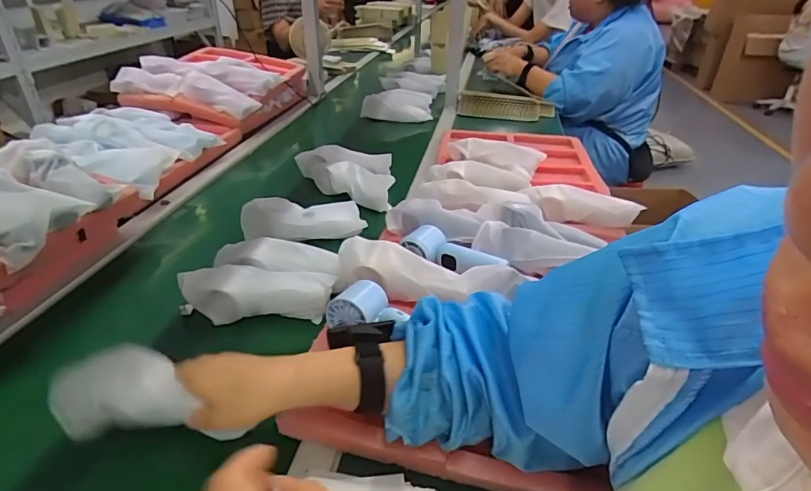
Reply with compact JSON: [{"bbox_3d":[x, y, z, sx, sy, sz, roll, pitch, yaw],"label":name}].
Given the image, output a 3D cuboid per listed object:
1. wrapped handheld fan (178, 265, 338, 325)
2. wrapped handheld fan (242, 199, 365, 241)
[{"bbox_3d":[-0.194,0.061,0.610,0.188,0.045,0.059,-2,30,-9],"label":"wrapped handheld fan"},{"bbox_3d":[-0.169,-0.046,0.768,0.189,0.054,0.061,-6,31,-16],"label":"wrapped handheld fan"}]

